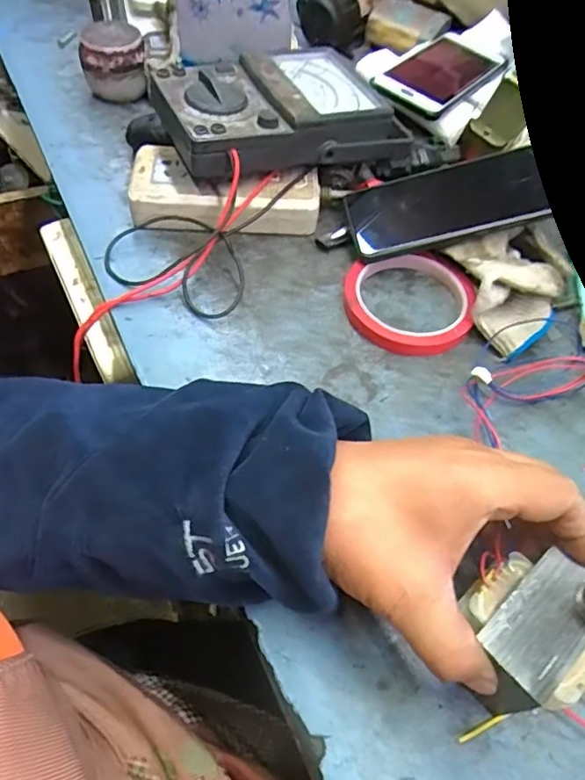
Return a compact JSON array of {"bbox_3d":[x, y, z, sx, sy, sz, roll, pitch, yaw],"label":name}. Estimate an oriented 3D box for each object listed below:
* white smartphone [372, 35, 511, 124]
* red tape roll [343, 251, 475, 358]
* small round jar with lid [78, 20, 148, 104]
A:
[{"bbox_3d":[0.149,-0.315,0.558,0.079,0.016,0.149,40,60,14],"label":"white smartphone"},{"bbox_3d":[0.086,-0.068,0.421,0.094,0.018,0.090,1,56,-2],"label":"red tape roll"},{"bbox_3d":[-0.168,-0.308,0.537,0.058,0.057,0.056,1,56,-2],"label":"small round jar with lid"}]

